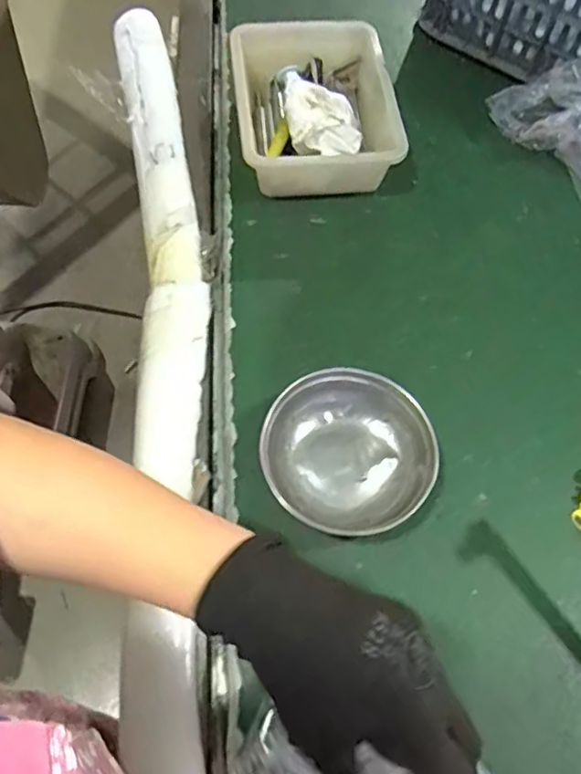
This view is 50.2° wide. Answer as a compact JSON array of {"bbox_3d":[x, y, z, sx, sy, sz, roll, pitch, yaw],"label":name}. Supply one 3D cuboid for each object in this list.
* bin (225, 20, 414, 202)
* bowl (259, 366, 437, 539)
[{"bbox_3d":[0.026,-0.324,0.729,0.178,0.078,0.221,-4,64,-3],"label":"bin"},{"bbox_3d":[0.050,0.057,0.545,0.141,0.058,0.133,1,64,-1],"label":"bowl"}]

